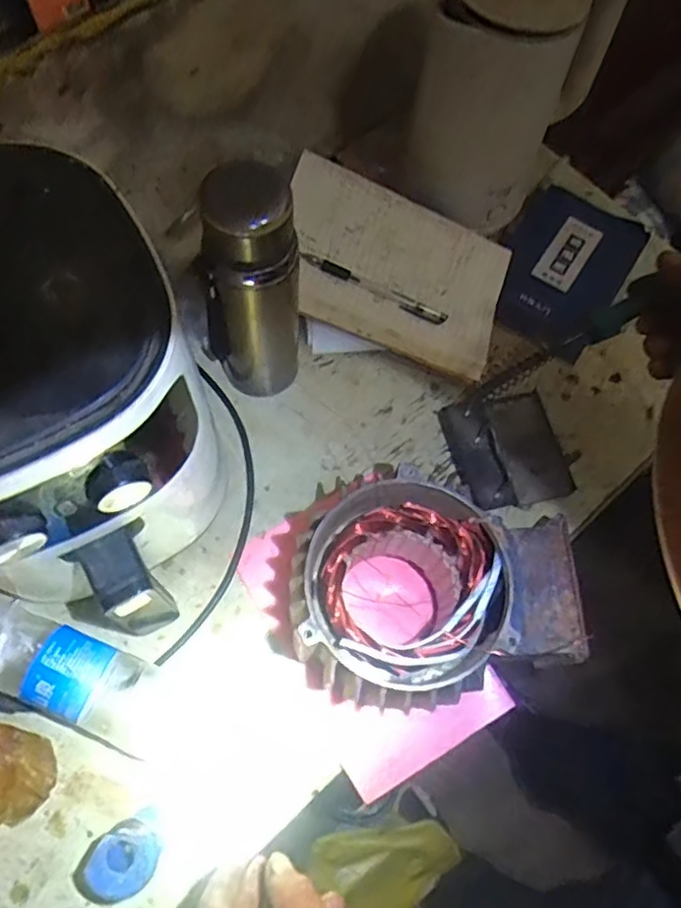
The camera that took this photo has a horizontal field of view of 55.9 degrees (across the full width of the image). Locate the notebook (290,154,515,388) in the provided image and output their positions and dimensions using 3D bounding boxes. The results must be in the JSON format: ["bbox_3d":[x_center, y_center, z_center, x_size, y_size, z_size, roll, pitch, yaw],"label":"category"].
[{"bbox_3d":[0.056,-0.192,0.666,0.239,0.017,0.171,20,70,-11],"label":"notebook"}]

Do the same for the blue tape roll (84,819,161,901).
[{"bbox_3d":[-0.154,0.295,0.468,0.043,0.049,0.052,37,71,14],"label":"blue tape roll"}]

